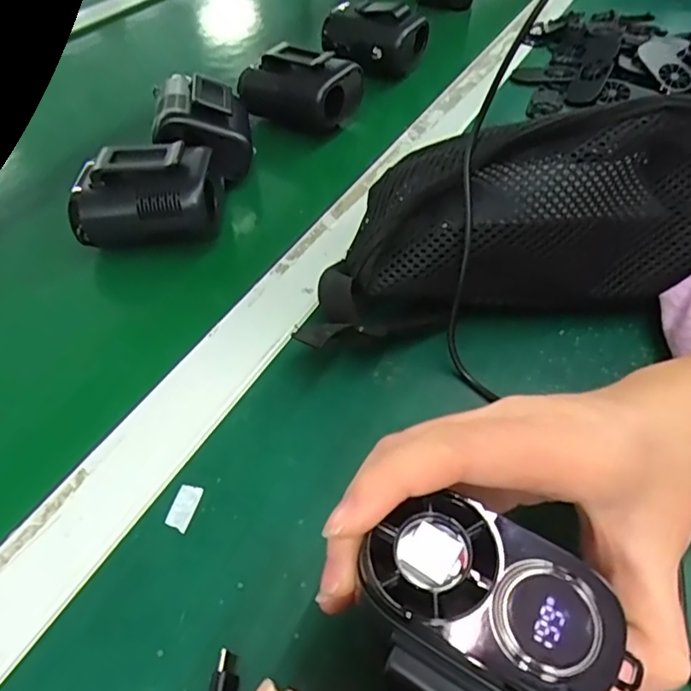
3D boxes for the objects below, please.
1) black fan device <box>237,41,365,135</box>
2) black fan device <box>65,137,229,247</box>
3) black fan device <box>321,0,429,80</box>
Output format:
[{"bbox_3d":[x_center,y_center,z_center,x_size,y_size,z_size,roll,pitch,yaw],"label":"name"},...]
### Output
[{"bbox_3d":[-0.038,-0.206,0.446,0.087,0.048,0.054,18,51,16],"label":"black fan device"},{"bbox_3d":[-0.123,-0.096,0.348,0.084,0.044,0.051,-5,48,-4],"label":"black fan device"},{"bbox_3d":[0.027,-0.279,0.511,0.091,0.057,0.043,5,48,5],"label":"black fan device"}]

